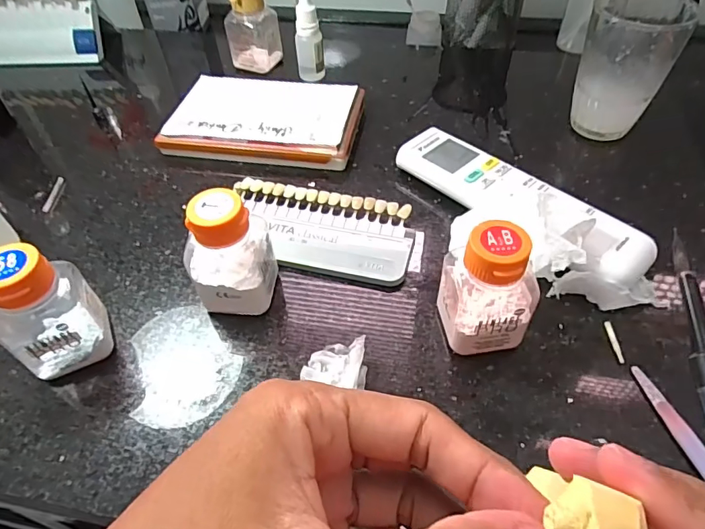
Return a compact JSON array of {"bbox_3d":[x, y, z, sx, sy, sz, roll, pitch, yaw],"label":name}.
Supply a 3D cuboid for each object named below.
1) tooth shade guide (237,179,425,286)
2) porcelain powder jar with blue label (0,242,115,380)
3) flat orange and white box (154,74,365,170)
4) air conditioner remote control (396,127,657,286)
[{"bbox_3d":[-0.021,-0.022,0.326,0.133,0.012,0.071,8,51,10],"label":"tooth shade guide"},{"bbox_3d":[-0.158,0.025,0.249,0.038,0.074,0.038,-1,50,2],"label":"porcelain powder jar with blue label"},{"bbox_3d":[-0.072,-0.121,0.399,0.149,0.022,0.087,7,50,8],"label":"flat orange and white box"},{"bbox_3d":[0.108,-0.046,0.319,0.047,0.016,0.175,-38,57,-18],"label":"air conditioner remote control"}]

